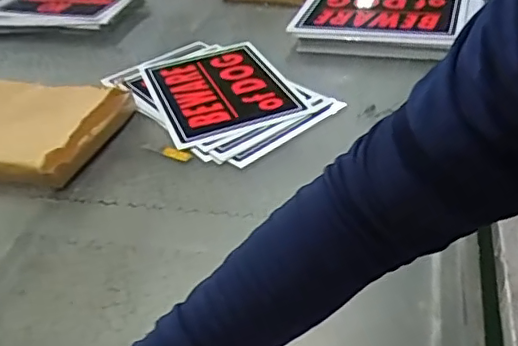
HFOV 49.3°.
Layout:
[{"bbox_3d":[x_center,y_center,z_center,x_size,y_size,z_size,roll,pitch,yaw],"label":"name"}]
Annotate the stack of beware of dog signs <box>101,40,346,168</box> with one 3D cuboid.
[{"bbox_3d":[-0.075,-0.156,1.068,0.289,0.029,0.435,-27,41,-25],"label":"stack of beware of dog signs"}]

